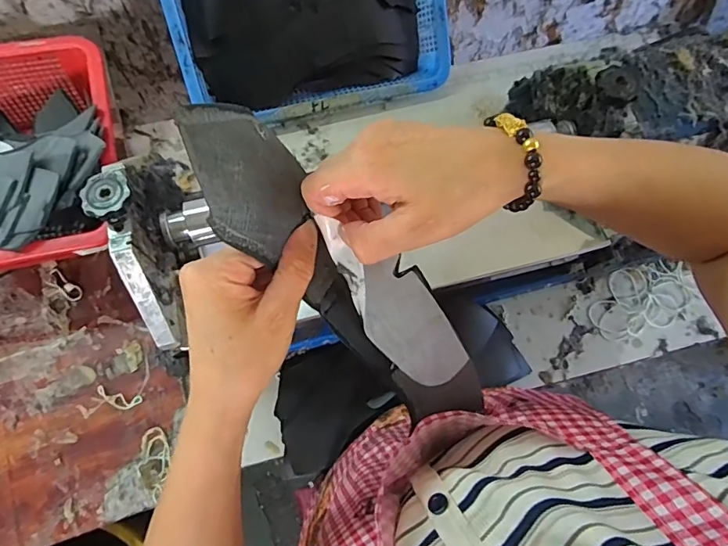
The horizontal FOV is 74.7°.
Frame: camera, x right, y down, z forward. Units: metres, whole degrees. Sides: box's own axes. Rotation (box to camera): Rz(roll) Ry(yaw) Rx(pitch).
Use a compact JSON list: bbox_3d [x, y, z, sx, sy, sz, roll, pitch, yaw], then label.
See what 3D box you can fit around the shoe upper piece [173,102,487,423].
[{"bbox_3d":[-0.002,0.009,0.296,0.268,0.040,0.069,46,75,-27],"label":"shoe upper piece"}]

